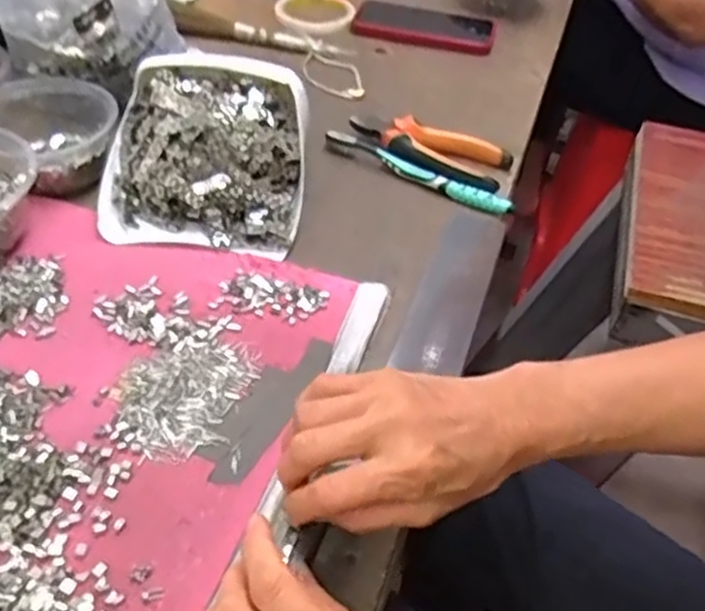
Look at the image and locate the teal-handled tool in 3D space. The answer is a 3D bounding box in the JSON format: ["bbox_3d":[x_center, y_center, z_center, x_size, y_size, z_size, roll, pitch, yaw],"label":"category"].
[{"bbox_3d":[0.057,-0.120,0.649,0.185,0.016,0.017,26,49,19],"label":"teal-handled tool"}]

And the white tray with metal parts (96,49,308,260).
[{"bbox_3d":[-0.116,-0.127,0.580,0.154,0.037,0.168,6,76,-3],"label":"white tray with metal parts"}]

